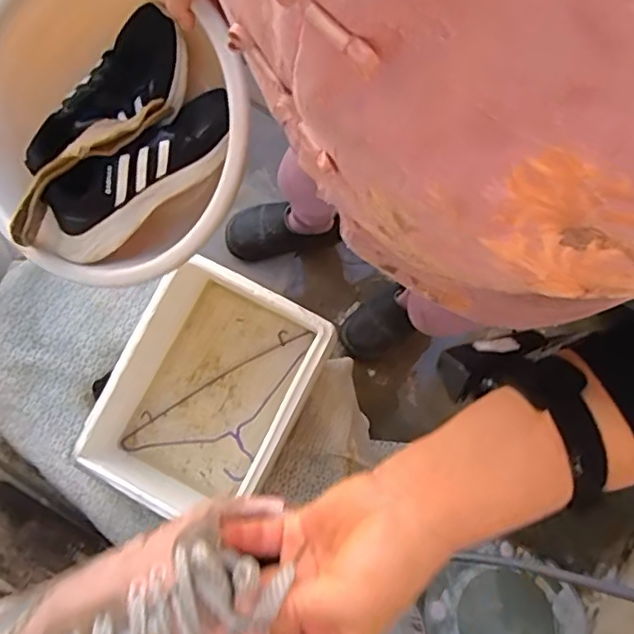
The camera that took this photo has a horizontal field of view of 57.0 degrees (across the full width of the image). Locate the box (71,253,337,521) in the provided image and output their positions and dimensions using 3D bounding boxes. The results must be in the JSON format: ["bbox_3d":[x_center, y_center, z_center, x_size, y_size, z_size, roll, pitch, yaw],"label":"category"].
[{"bbox_3d":[-0.176,0.132,0.982,0.273,0.191,0.370,26,82,7],"label":"box"}]

